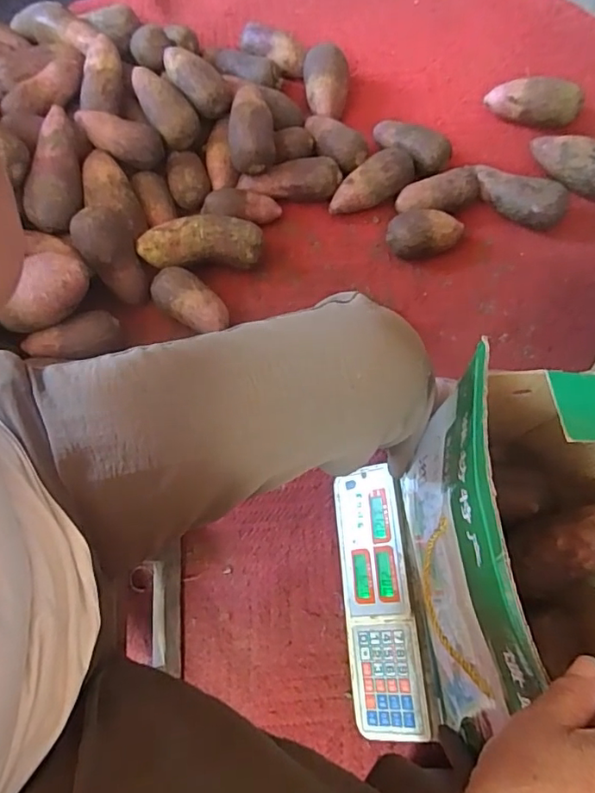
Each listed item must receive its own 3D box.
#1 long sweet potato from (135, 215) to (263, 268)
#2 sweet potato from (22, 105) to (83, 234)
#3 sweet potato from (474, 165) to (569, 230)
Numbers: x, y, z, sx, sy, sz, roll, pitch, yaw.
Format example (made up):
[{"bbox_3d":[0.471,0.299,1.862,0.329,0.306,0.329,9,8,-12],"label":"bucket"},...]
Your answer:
[{"bbox_3d":[-0.154,-0.248,0.842,0.191,0.056,0.073,-10,69,-5],"label":"long sweet potato"},{"bbox_3d":[-0.371,-0.345,0.810,0.066,0.057,0.177,8,95,2],"label":"sweet potato"},{"bbox_3d":[0.376,-0.348,0.916,0.169,0.066,0.063,27,71,9],"label":"sweet potato"}]

